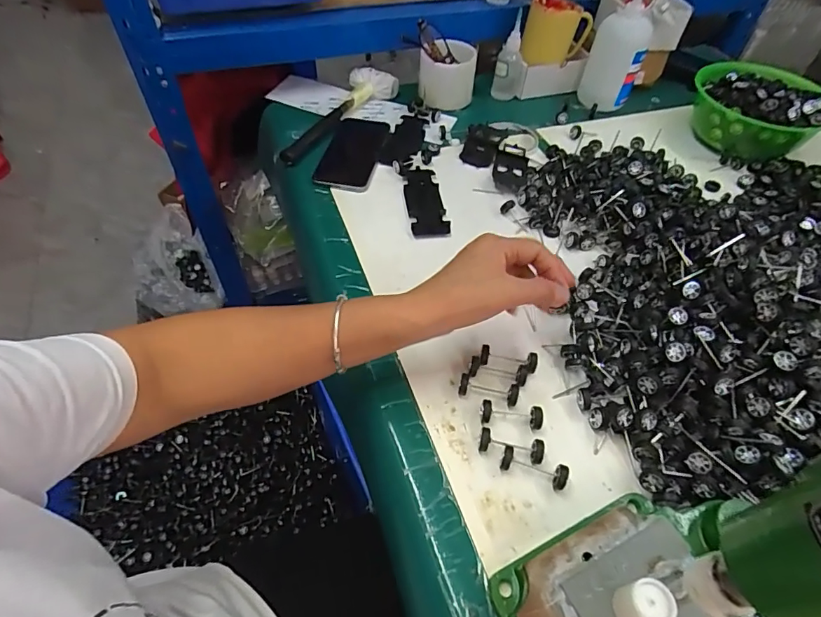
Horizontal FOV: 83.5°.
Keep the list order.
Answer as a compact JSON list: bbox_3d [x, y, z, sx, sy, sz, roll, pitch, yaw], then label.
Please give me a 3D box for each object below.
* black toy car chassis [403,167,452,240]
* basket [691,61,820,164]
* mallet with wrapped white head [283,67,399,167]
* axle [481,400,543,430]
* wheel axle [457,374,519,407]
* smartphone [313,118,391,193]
[{"bbox_3d":[0.018,-0.138,0.589,0.046,0.009,0.128,-4,52,-7],"label":"black toy car chassis"},{"bbox_3d":[0.512,-0.294,0.689,0.148,0.075,0.151,3,53,5],"label":"basket"},{"bbox_3d":[-0.116,-0.295,0.699,0.062,0.031,0.253,28,55,18],"label":"mallet with wrapped white head"},{"bbox_3d":[0.089,0.093,0.403,0.054,0.013,0.019,7,52,2],"label":"axle"},{"bbox_3d":[0.072,0.074,0.419,0.055,0.017,0.019,10,52,4],"label":"wheel axle"},{"bbox_3d":[-0.079,-0.221,0.648,0.071,0.015,0.161,10,52,5],"label":"smartphone"}]

